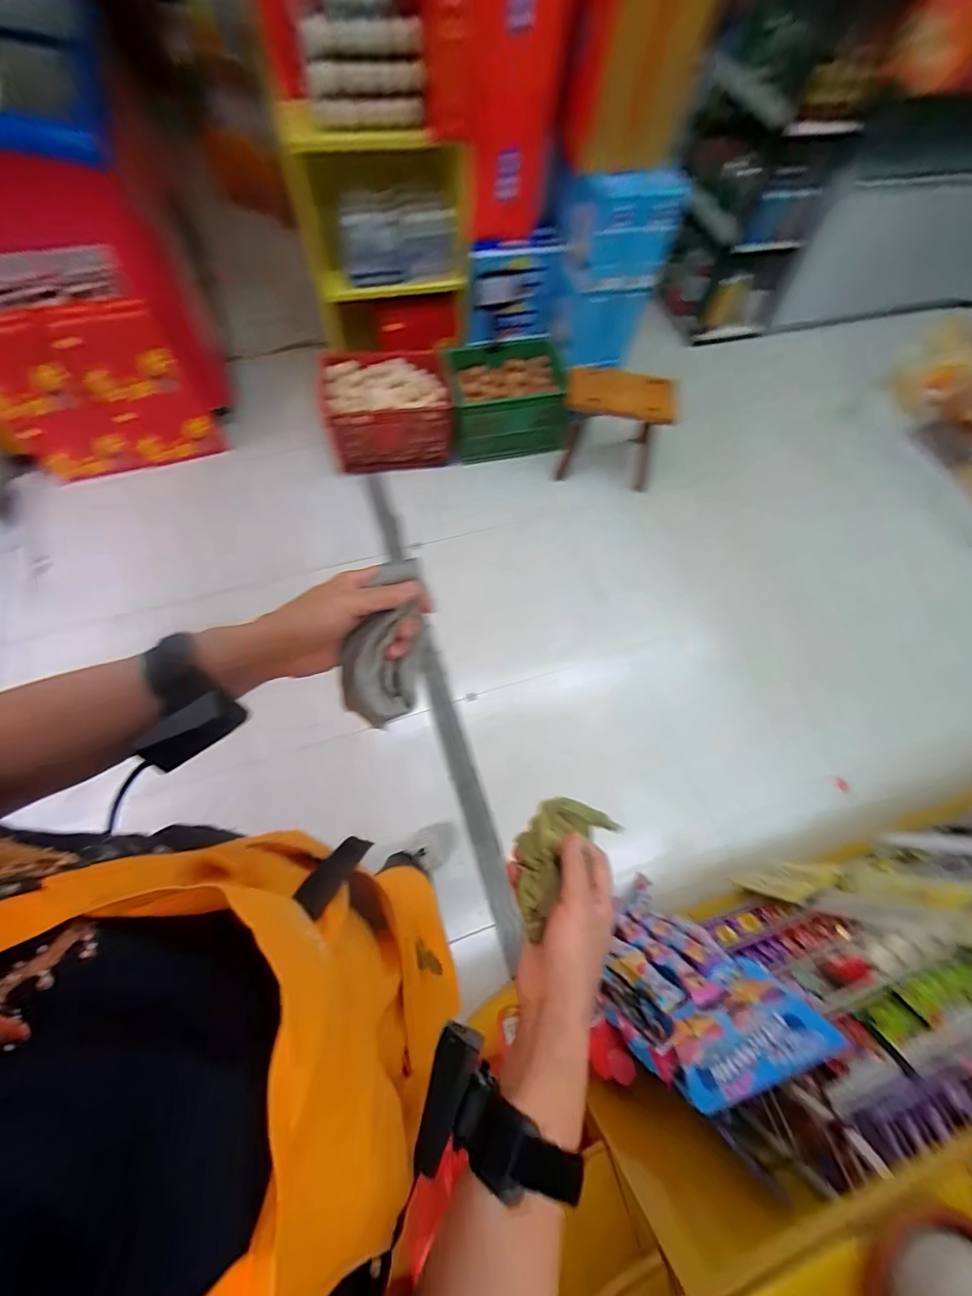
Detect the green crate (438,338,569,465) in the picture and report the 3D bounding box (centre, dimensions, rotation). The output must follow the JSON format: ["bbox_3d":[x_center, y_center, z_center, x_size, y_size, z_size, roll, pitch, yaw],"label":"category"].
[{"bbox_3d":[0.080,-0.947,1.730,0.453,0.244,0.320,-4,66,-5],"label":"green crate"}]

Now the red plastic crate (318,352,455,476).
[{"bbox_3d":[-0.367,-0.885,1.704,0.453,0.271,0.315,-8,67,-7],"label":"red plastic crate"}]

